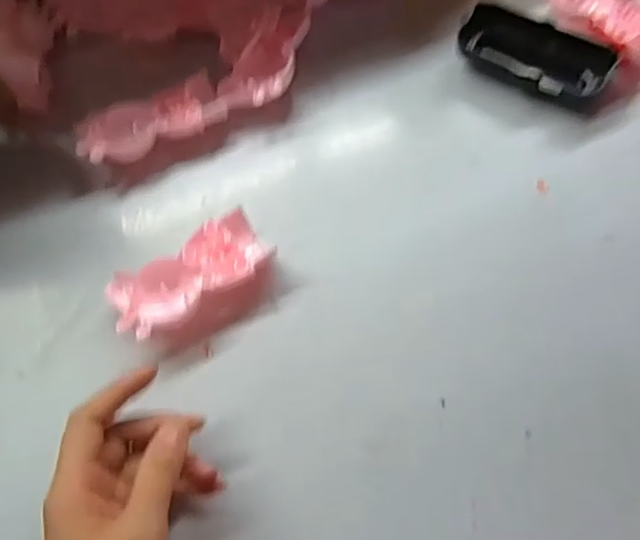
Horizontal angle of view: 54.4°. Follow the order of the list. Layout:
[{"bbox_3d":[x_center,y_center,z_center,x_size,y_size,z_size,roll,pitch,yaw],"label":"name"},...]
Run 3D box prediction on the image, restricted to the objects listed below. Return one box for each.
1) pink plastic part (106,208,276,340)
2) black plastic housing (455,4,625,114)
[{"bbox_3d":[-0.080,0.003,0.389,0.098,0.025,0.051,-33,68,-11],"label":"pink plastic part"},{"bbox_3d":[0.155,-0.155,0.451,0.108,0.023,0.053,37,73,18],"label":"black plastic housing"}]

